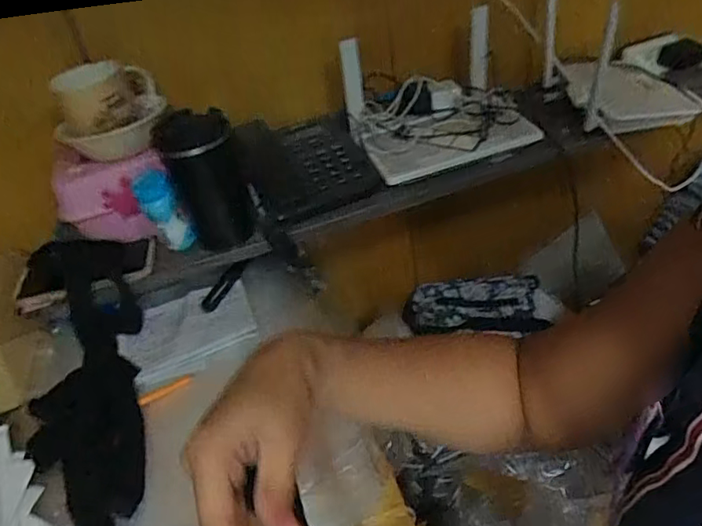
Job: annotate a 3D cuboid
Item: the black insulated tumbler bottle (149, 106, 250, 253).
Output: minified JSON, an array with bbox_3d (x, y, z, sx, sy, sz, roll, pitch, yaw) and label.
[{"bbox_3d":[-0.170,-0.099,0.643,0.082,0.160,0.080,-22,38,-15],"label":"black insulated tumbler bottle"}]

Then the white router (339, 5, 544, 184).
[{"bbox_3d":[0.117,-0.229,0.726,0.236,0.127,0.171,-17,37,-9],"label":"white router"}]

